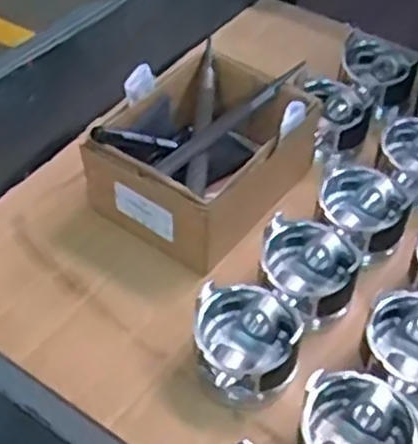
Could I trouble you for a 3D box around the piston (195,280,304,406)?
[{"bbox_3d":[0.031,0.100,0.605,0.083,0.080,0.082,0,47,0],"label":"piston"}]

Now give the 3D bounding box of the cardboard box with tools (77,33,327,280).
[{"bbox_3d":[0.000,-0.073,0.734,0.158,0.102,0.200,28,53,24],"label":"cardboard box with tools"}]

